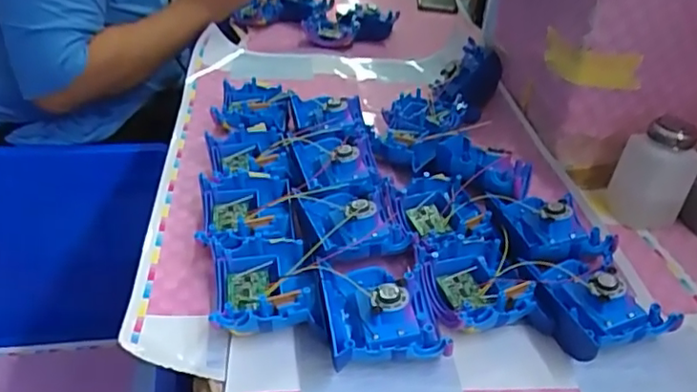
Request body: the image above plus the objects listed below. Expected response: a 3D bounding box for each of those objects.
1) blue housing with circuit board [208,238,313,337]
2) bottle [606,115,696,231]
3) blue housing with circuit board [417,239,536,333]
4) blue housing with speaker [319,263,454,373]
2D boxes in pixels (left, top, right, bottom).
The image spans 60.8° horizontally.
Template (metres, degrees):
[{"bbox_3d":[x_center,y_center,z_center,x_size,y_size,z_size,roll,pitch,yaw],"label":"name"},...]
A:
[{"bbox_3d":[-0.064,0.069,0.435,0.066,0.039,0.078,-2,35,-9],"label":"blue housing with circuit board"},{"bbox_3d":[0.287,-0.021,0.560,0.052,0.096,0.047,-1,34,-8],"label":"bottle"},{"bbox_3d":[0.093,0.065,0.452,0.070,0.030,0.080,-5,35,-13],"label":"blue housing with circuit board"},{"bbox_3d":[0.022,0.085,0.421,0.083,0.041,0.084,-4,35,-12],"label":"blue housing with speaker"}]

